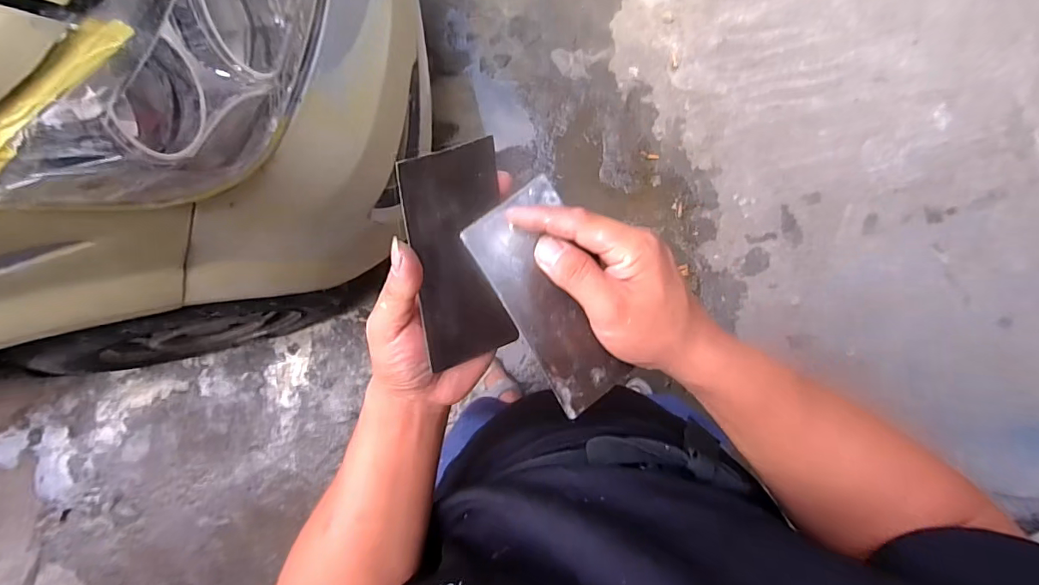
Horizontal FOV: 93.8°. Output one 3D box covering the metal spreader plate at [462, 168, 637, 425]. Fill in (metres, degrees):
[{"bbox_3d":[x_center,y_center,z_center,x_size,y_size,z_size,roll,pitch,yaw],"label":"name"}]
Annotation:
[{"bbox_3d":[0.022,0.000,0.299,0.071,0.005,0.134,-29,88,-27],"label":"metal spreader plate"}]

